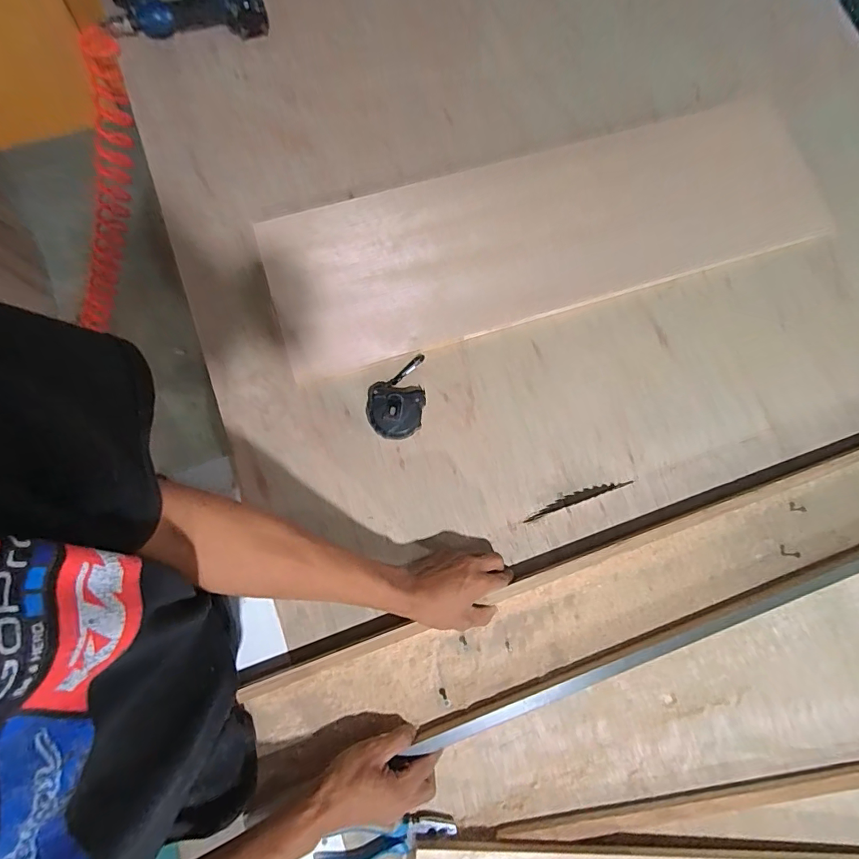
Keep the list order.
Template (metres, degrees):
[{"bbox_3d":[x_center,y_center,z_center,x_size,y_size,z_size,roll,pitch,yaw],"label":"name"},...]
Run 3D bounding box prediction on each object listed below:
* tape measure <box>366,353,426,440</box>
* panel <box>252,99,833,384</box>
[{"bbox_3d":[-0.045,-0.045,0.610,0.077,0.040,0.111,-4,78,-2],"label":"tape measure"},{"bbox_3d":[0.159,-0.291,0.659,0.782,0.022,0.246,-16,84,-3],"label":"panel"}]

